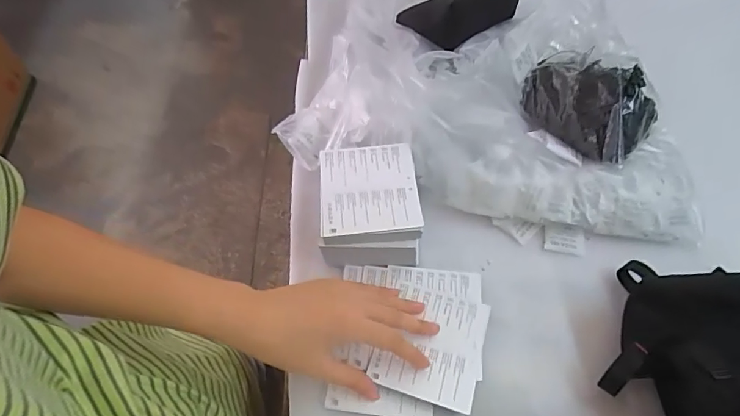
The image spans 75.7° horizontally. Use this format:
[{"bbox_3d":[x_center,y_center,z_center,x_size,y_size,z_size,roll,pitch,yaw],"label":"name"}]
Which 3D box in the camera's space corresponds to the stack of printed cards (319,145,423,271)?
[{"bbox_3d":[-0.001,0.001,0.468,0.092,0.062,0.110,-2,56,1],"label":"stack of printed cards"}]

